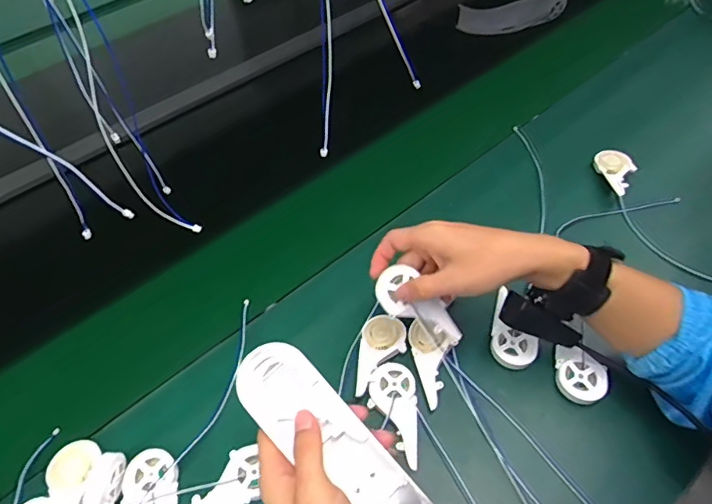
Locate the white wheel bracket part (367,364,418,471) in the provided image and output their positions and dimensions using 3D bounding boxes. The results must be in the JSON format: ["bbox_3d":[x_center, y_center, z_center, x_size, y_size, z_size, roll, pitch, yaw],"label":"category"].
[{"bbox_3d":[0.040,0.151,0.449,0.044,0.012,0.091,-15,67,-7],"label":"white wheel bracket part"}]

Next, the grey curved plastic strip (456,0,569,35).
[{"bbox_3d":[0.290,-0.443,0.897,0.192,0.056,0.034,-4,53,18],"label":"grey curved plastic strip"}]

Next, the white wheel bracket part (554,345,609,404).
[{"bbox_3d":[0.214,0.117,0.454,0.042,0.018,0.057,7,55,9],"label":"white wheel bracket part"}]

